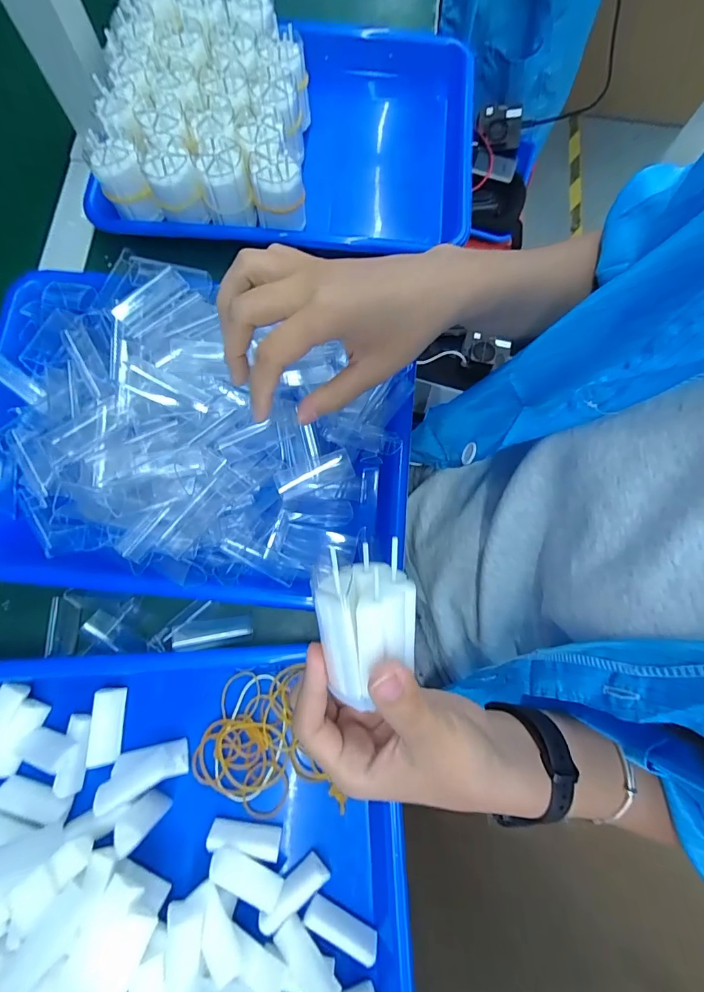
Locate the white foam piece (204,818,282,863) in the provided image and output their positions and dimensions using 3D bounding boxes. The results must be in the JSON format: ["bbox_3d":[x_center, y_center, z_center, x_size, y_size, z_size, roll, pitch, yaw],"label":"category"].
[{"bbox_3d":[-0.069,0.221,0.274,0.045,0.016,0.016,11,77,1],"label":"white foam piece"}]

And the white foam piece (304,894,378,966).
[{"bbox_3d":[-0.007,0.271,0.267,0.047,0.013,0.013,30,79,5],"label":"white foam piece"}]

